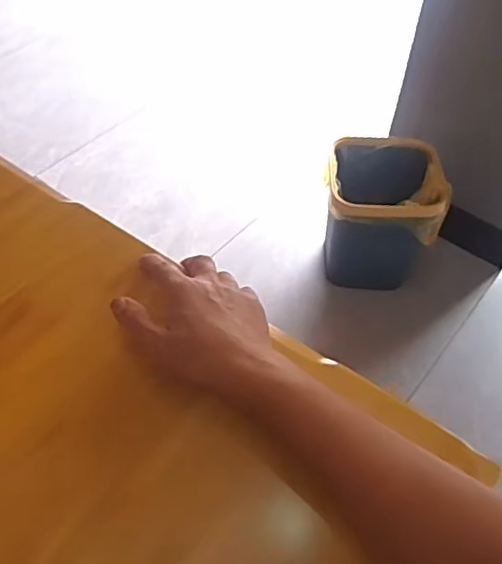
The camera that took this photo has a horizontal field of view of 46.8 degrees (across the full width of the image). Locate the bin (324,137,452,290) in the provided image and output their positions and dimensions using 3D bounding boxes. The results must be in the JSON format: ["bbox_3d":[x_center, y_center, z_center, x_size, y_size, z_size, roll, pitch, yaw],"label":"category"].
[{"bbox_3d":[0.309,-0.159,1.403,0.266,0.312,0.230,3,52,1],"label":"bin"}]

